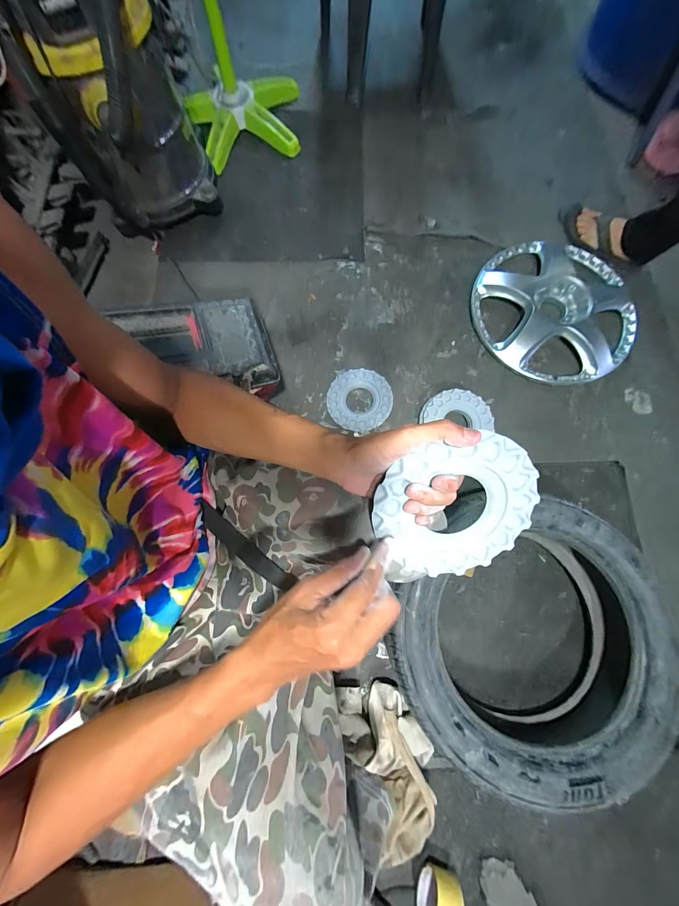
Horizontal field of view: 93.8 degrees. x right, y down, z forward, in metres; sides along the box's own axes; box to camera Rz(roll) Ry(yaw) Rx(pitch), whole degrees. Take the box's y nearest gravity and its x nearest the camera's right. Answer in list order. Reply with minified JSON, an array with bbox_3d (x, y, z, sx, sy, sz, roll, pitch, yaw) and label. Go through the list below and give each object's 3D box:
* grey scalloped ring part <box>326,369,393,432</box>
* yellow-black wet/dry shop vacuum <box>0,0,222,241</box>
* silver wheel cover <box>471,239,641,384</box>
[{"bbox_3d":[0.054,-0.141,0.824,0.161,0.020,0.153,0,76,-1],"label":"grey scalloped ring part"},{"bbox_3d":[-0.509,-0.793,0.751,0.298,0.481,0.285,-23,78,-6],"label":"yellow-black wet/dry shop vacuum"},{"bbox_3d":[0.576,-0.398,0.849,0.411,0.069,0.427,-9,76,-3],"label":"silver wheel cover"}]

